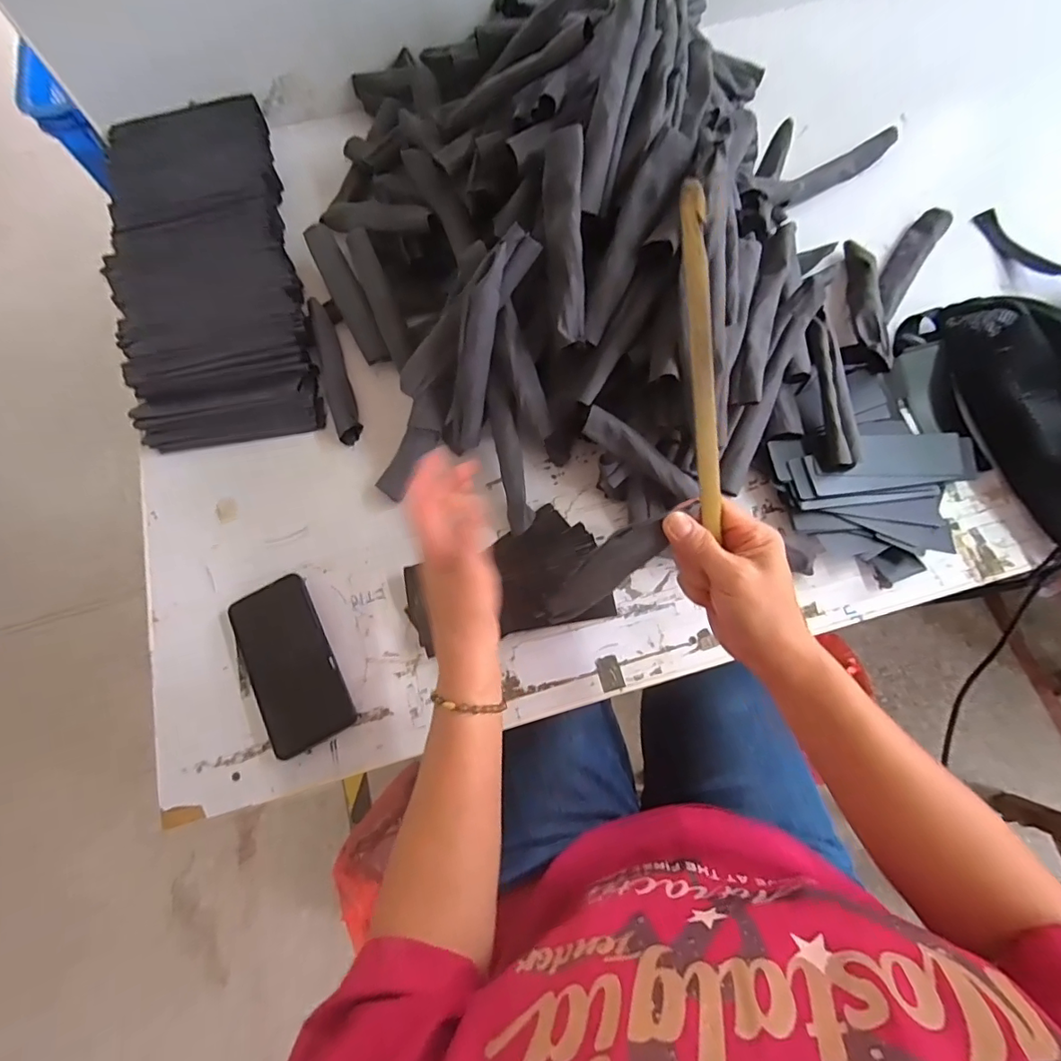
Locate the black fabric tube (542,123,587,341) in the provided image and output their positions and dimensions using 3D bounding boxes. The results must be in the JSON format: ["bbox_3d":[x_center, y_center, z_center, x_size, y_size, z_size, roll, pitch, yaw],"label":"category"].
[{"bbox_3d":[0.032,-0.262,0.458,0.035,0.026,0.173,-4,96,0],"label":"black fabric tube"}]

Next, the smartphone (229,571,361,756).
[{"bbox_3d":[-0.234,0.130,0.497,0.079,0.016,0.159,-28,75,-3],"label":"smartphone"}]

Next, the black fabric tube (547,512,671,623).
[{"bbox_3d":[0.053,0.032,0.386,0.117,0.018,0.029,-45,71,27],"label":"black fabric tube"}]

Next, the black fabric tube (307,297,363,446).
[{"bbox_3d":[-0.226,-0.184,0.589,0.026,0.037,0.179,-19,73,-4],"label":"black fabric tube"}]

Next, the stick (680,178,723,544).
[{"bbox_3d":[0.109,-0.097,0.324,0.013,0.009,0.209,-15,114,-4],"label":"stick"}]

